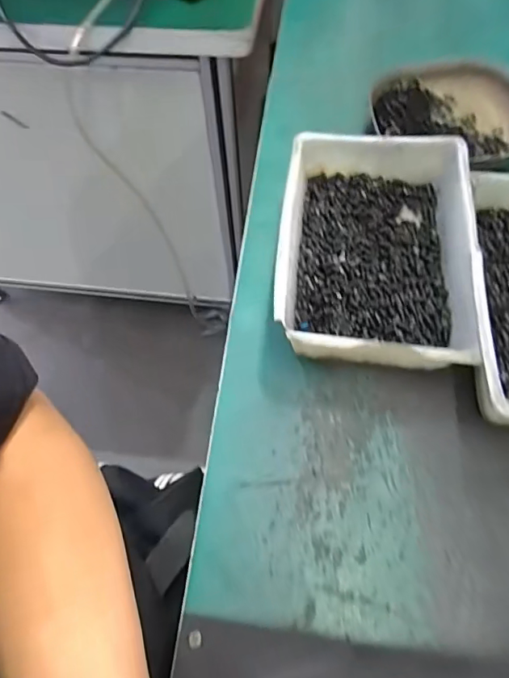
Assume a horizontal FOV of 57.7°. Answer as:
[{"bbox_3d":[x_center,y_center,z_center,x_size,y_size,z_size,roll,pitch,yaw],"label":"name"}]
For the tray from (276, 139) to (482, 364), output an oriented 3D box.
[{"bbox_3d":[0.091,-0.070,0.364,0.138,0.053,0.197,6,62,6],"label":"tray"}]

